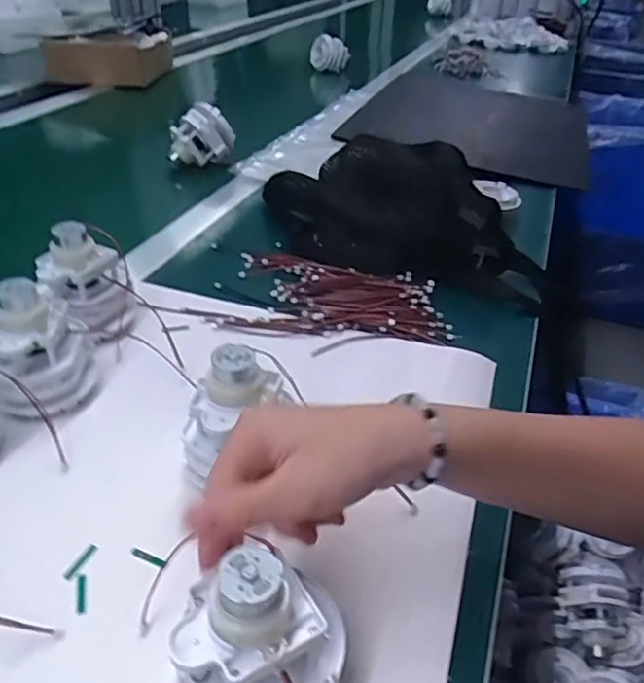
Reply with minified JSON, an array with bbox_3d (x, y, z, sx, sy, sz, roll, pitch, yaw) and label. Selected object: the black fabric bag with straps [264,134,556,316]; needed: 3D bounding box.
[{"bbox_3d":[0.074,-0.130,0.586,0.307,0.097,0.111,25,41,26],"label":"black fabric bag with straps"}]

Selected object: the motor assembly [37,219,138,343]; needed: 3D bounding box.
[{"bbox_3d":[-0.175,-0.042,0.451,0.065,0.079,0.052,-11,39,-19],"label":"motor assembly"}]

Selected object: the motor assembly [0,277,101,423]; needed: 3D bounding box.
[{"bbox_3d":[-0.185,0.002,0.392,0.067,0.079,0.070,-15,40,-23],"label":"motor assembly"}]

